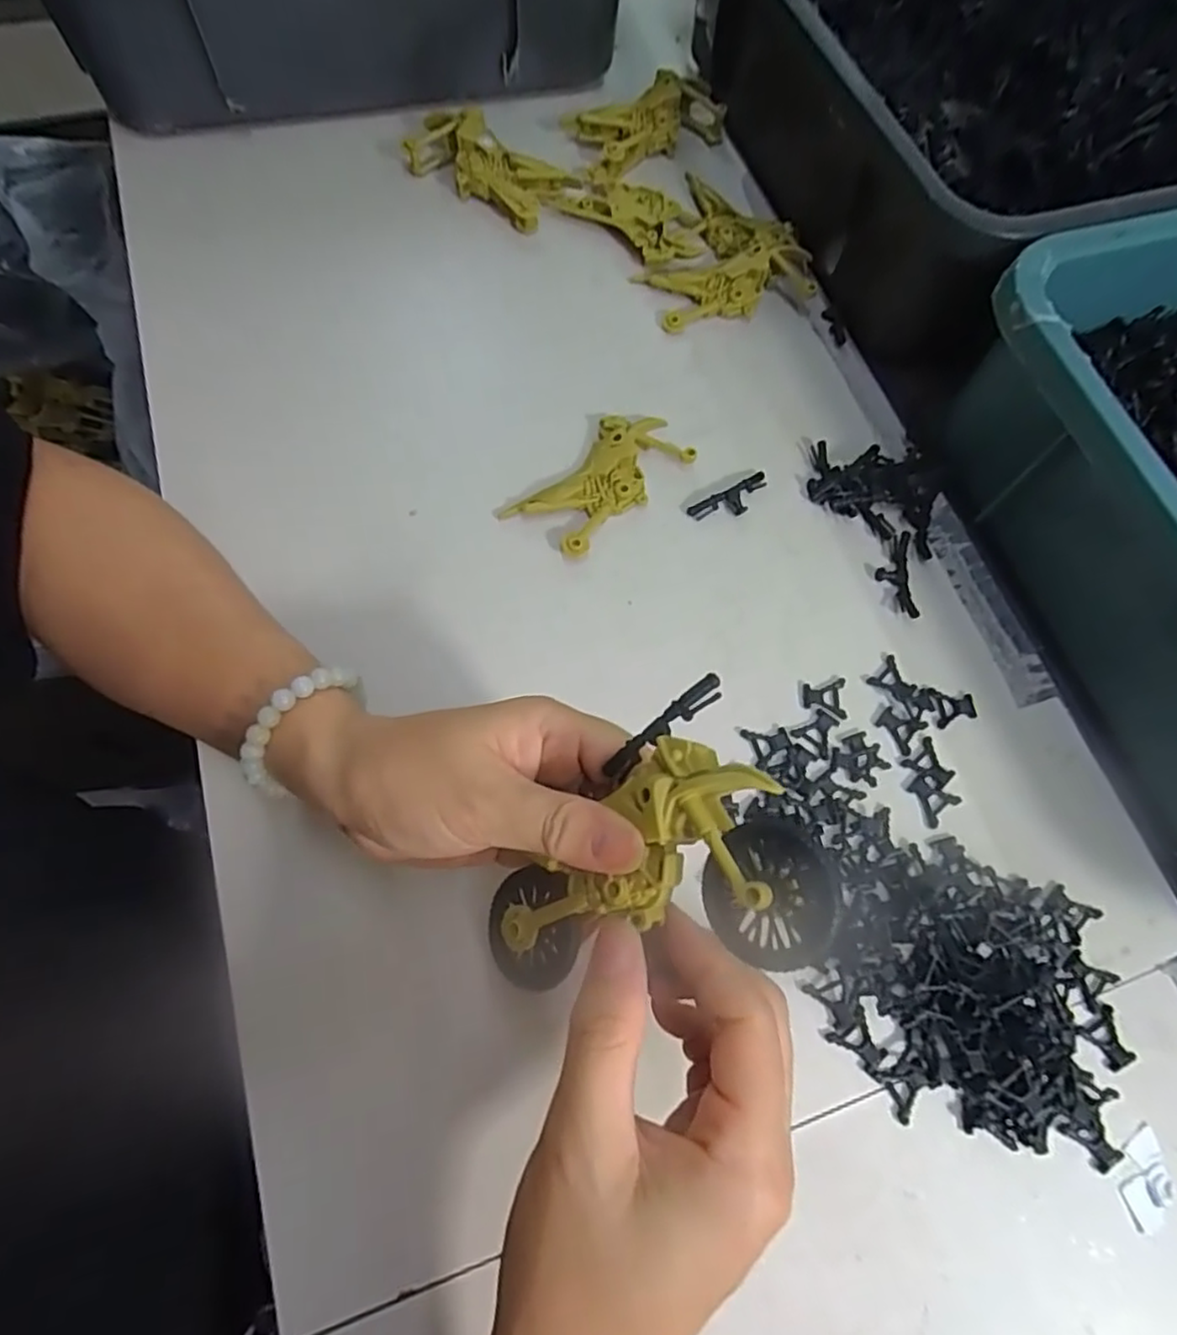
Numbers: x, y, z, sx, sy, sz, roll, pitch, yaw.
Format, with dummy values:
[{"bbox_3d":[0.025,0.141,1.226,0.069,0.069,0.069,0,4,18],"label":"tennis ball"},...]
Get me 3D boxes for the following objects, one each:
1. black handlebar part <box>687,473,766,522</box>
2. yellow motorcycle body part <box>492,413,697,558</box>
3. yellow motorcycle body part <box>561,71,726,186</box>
[{"bbox_3d":[0.077,-0.089,0.359,0.049,0.006,0.017,-25,73,-11],"label":"black handlebar part"},{"bbox_3d":[0.007,-0.099,0.356,0.098,0.013,0.047,-42,77,-16],"label":"yellow motorcycle body part"},{"bbox_3d":[0.043,-0.357,0.444,0.115,0.023,0.055,-25,73,-12],"label":"yellow motorcycle body part"}]

